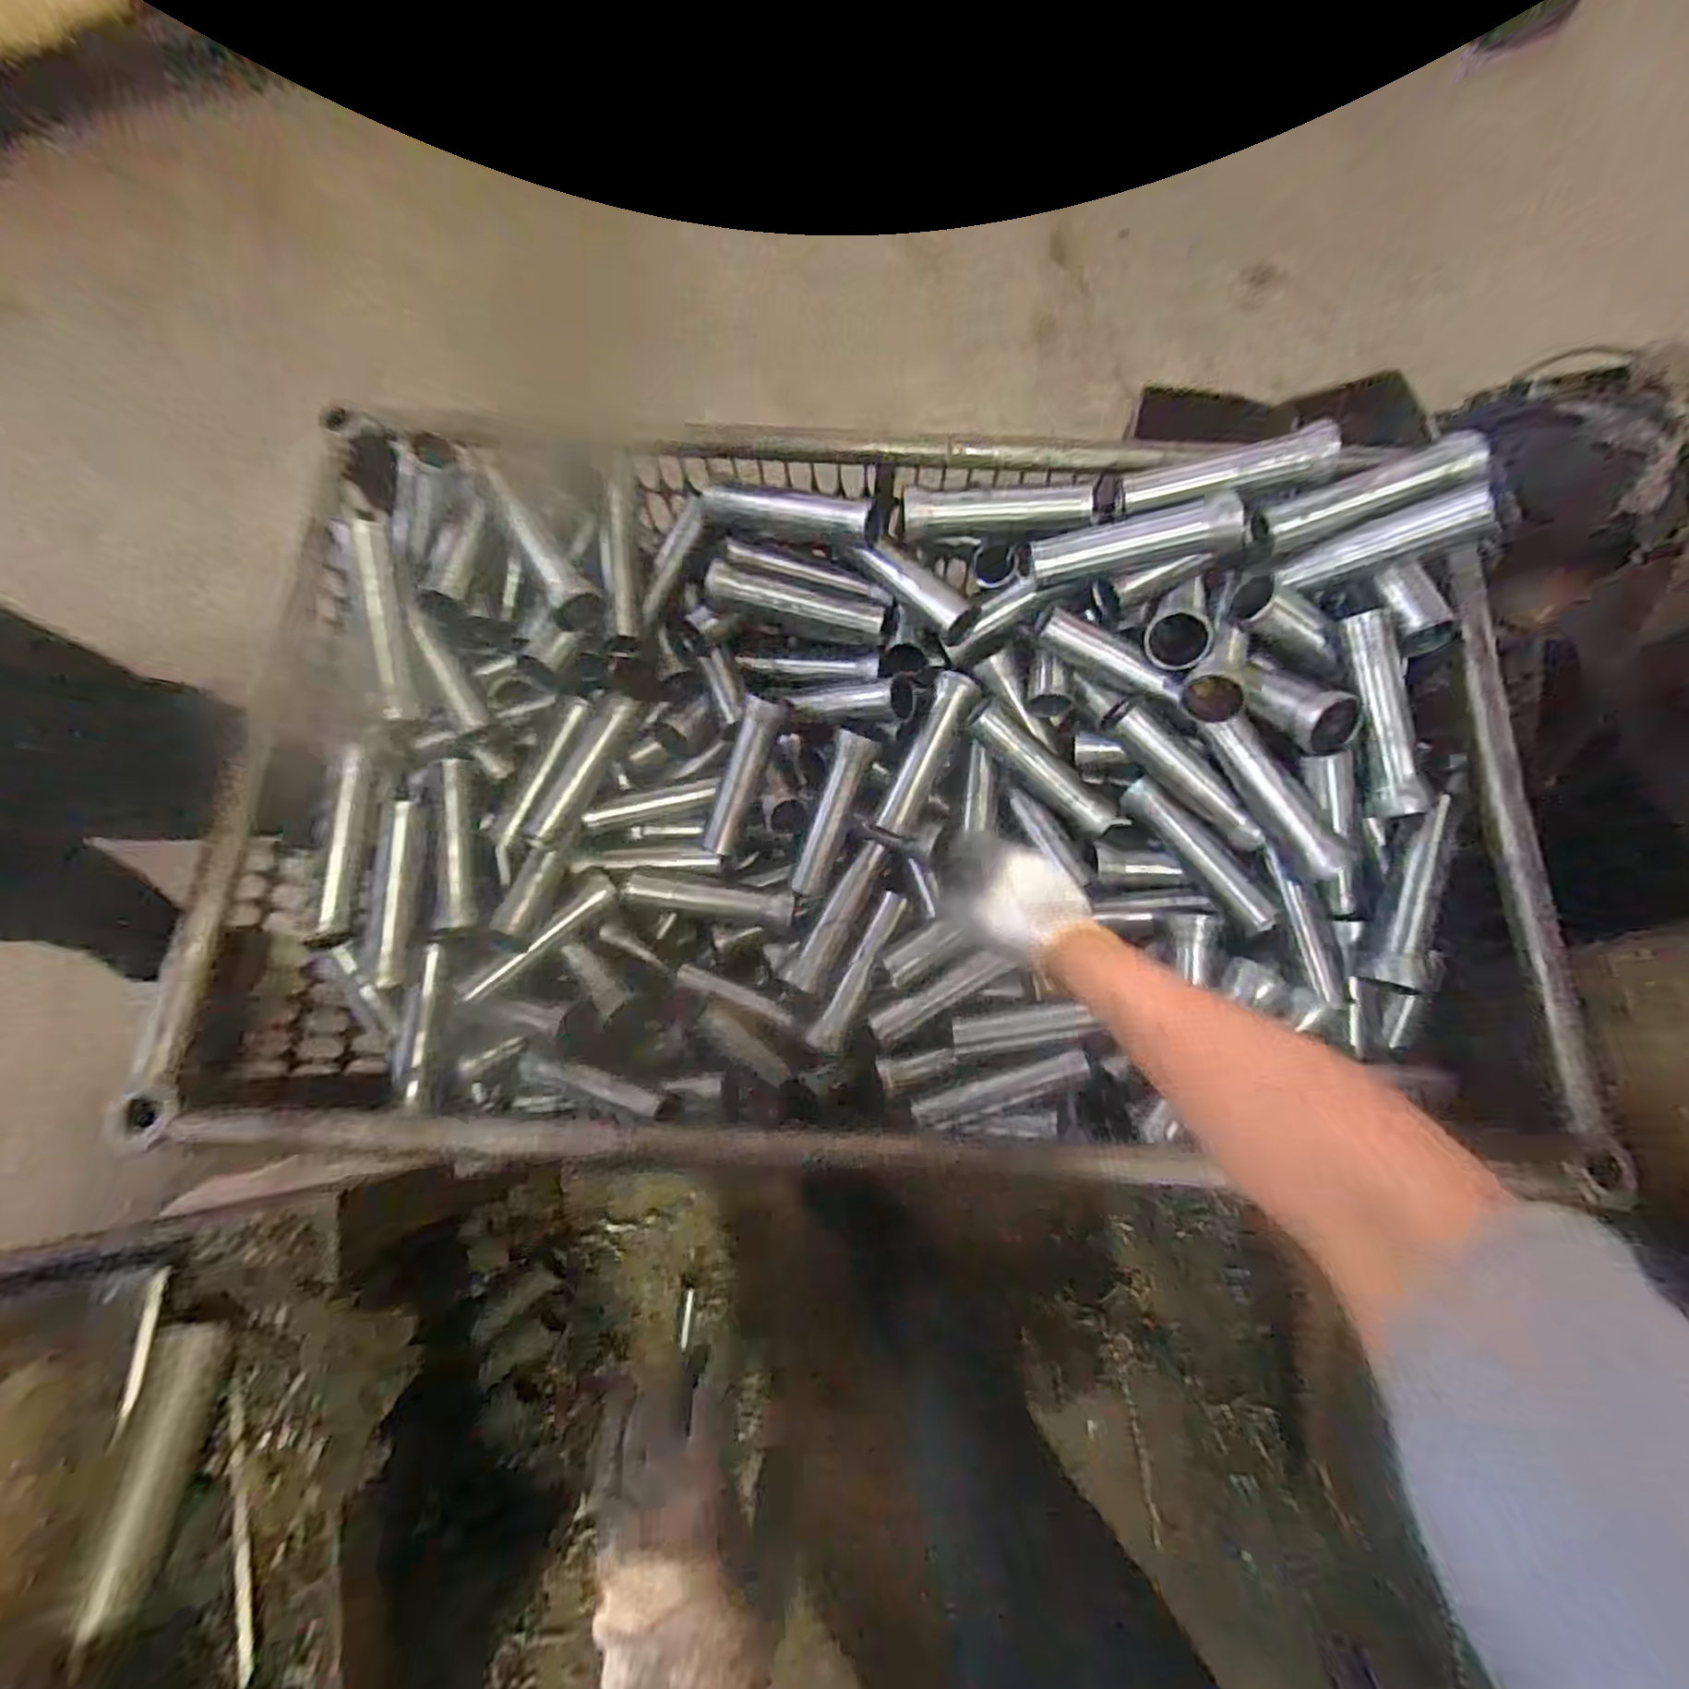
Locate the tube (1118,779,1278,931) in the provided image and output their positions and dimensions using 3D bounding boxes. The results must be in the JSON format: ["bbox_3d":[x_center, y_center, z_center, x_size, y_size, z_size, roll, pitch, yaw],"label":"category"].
[{"bbox_3d":[0.372,0.009,0.769,0.032,0.040,0.192,-36,78,-10],"label":"tube"}]

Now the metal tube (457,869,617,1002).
[{"bbox_3d":[-0.346,0.105,0.828,0.038,0.043,0.206,37,51,9],"label":"metal tube"}]

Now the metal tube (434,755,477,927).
[{"bbox_3d":[-0.430,0.000,0.805,0.030,0.035,0.190,-9,74,-3],"label":"metal tube"}]

